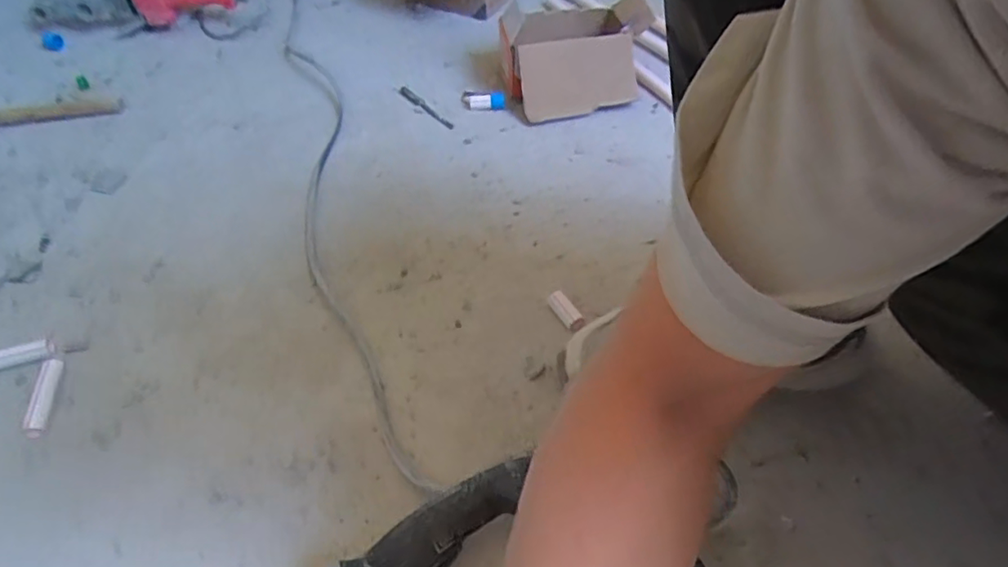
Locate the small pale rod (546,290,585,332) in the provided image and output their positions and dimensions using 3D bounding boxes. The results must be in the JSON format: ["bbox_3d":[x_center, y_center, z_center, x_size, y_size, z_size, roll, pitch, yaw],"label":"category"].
[{"bbox_3d":[0.064,0.028,0.622,0.016,0.015,0.048,-31,69,-21],"label":"small pale rod"}]

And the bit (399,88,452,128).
[{"bbox_3d":[-0.115,-0.260,0.878,0.014,0.006,0.135,-34,56,-23],"label":"bit"}]

